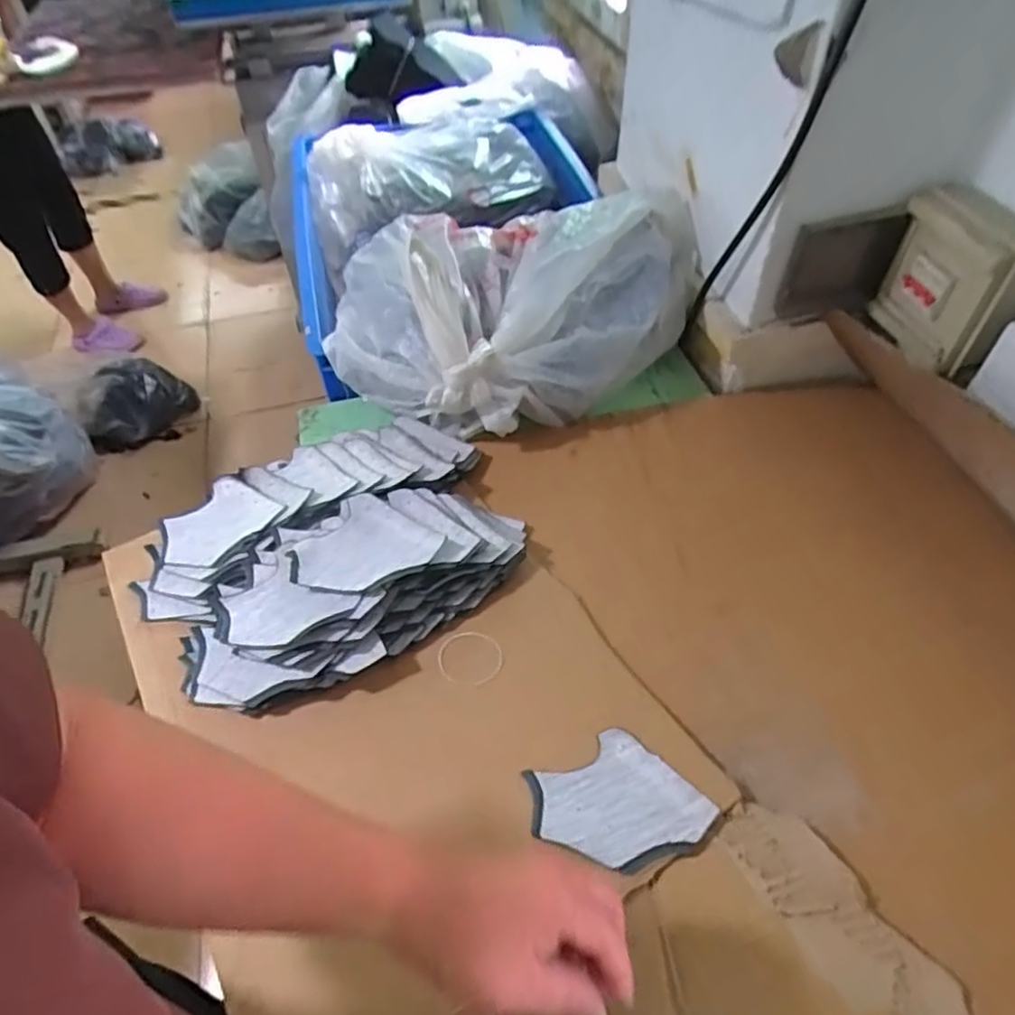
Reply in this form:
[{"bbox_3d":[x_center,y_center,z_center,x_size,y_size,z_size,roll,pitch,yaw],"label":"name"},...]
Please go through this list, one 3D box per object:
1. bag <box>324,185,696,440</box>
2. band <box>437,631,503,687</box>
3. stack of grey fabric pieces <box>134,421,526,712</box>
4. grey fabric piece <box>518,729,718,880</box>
[{"bbox_3d":[-0.001,-0.238,0.836,0.450,0.182,0.302,2,51,5],"label":"bag"},{"bbox_3d":[-0.034,0.141,0.631,0.060,0.004,0.054,-16,56,-9],"label":"band"},{"bbox_3d":[-0.209,-0.009,0.713,0.372,0.064,0.137,-29,55,-19],"label":"stack of grey fabric pieces"},{"bbox_3d":[0.084,0.231,0.531,0.124,0.005,0.100,-20,47,-14],"label":"grey fabric piece"}]

